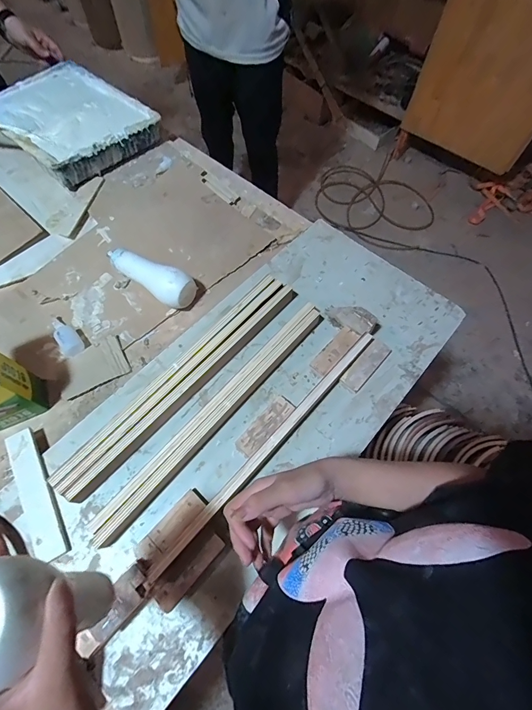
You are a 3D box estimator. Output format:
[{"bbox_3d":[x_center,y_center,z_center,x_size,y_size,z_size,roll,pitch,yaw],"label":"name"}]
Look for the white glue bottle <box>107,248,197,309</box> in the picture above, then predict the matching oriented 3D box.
[{"bbox_3d":[-0.220,-0.147,0.643,0.191,0.059,0.066,26,65,11],"label":"white glue bottle"}]

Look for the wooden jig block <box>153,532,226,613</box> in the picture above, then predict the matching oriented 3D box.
[{"bbox_3d":[-0.095,0.276,0.448,0.026,0.014,0.099,42,69,17],"label":"wooden jig block"}]

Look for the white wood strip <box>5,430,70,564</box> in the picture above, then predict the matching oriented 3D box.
[{"bbox_3d":[-0.321,0.191,0.487,0.041,0.012,0.186,-27,67,-15],"label":"white wood strip"}]

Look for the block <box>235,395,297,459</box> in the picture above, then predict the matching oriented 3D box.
[{"bbox_3d":[0.000,0.107,0.529,0.032,0.015,0.102,41,69,17],"label":"block"}]

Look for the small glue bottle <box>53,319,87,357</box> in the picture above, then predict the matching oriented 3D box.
[{"bbox_3d":[-0.349,-0.037,0.605,0.035,0.025,0.087,-34,69,-17],"label":"small glue bottle"}]

